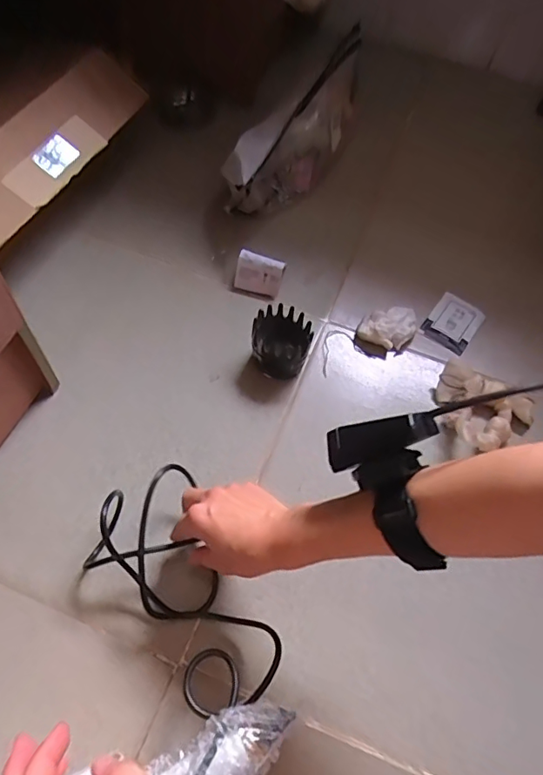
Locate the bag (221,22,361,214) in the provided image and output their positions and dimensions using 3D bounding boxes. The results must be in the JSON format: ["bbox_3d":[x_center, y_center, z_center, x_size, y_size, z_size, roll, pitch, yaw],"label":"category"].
[{"bbox_3d":[0.046,-0.341,0.690,0.069,0.129,0.278,37,79,15],"label":"bag"}]

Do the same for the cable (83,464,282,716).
[{"bbox_3d":[-0.071,0.169,0.449,0.112,0.061,0.203,-37,72,-21],"label":"cable"}]

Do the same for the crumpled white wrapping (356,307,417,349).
[{"bbox_3d":[0.141,-0.071,0.621,0.071,0.023,0.047,-11,64,-10],"label":"crumpled white wrapping"}]

